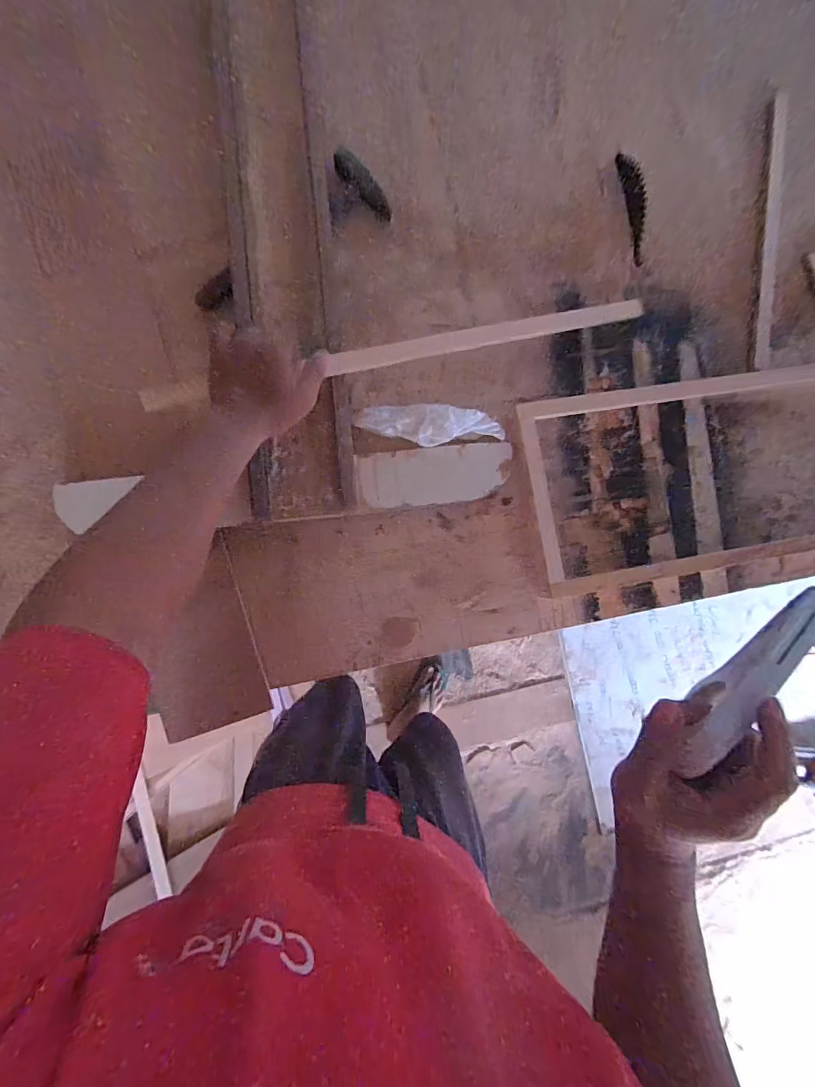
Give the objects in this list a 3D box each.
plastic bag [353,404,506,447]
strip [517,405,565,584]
[{"bbox_3d":[0.031,-0.145,0.539,0.188,0.035,0.052,1,88,-6],"label":"plastic bag"},{"bbox_3d":[0.170,-0.061,0.556,0.022,0.018,0.218,-10,89,-6],"label":"strip"}]

